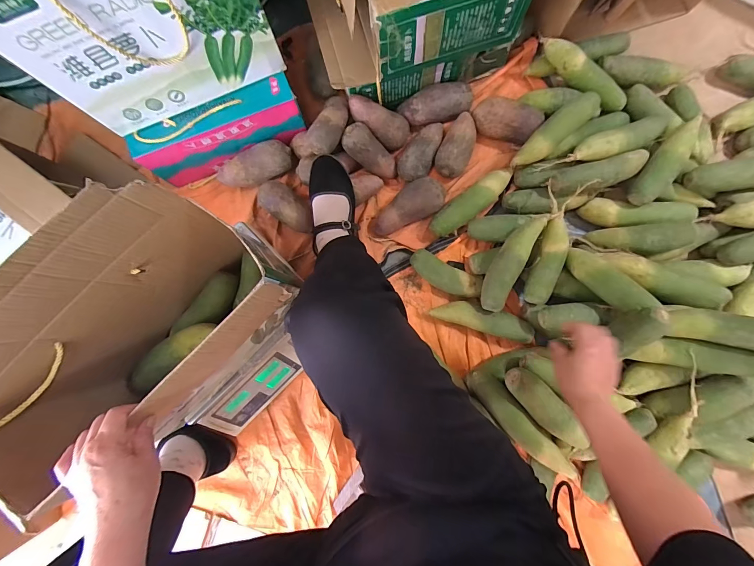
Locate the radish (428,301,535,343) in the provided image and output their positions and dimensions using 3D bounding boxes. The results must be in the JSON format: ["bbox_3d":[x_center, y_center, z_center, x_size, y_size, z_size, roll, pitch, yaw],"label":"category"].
[{"bbox_3d":[0.221,0.075,0.673,0.205,0.044,0.052,16,86,3],"label":"radish"}]

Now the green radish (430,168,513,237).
[{"bbox_3d":[0.208,-0.178,0.685,0.212,0.052,0.056,-38,85,-1],"label":"green radish"}]

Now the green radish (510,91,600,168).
[{"bbox_3d":[0.370,-0.315,0.659,0.225,0.049,0.058,-40,85,-1],"label":"green radish"}]

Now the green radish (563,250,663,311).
[{"bbox_3d":[0.419,-0.008,0.585,0.050,0.043,0.169,-35,50,-1],"label":"green radish"}]

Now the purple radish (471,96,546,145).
[{"bbox_3d":[0.281,-0.356,0.693,0.144,0.058,0.073,19,86,4],"label":"purple radish"}]

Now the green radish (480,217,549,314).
[{"bbox_3d":[0.264,-0.043,0.637,0.057,0.070,0.201,28,87,4],"label":"green radish"}]

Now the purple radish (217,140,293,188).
[{"bbox_3d":[-0.267,-0.256,0.703,0.161,0.062,0.063,-26,85,0],"label":"purple radish"}]

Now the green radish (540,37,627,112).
[{"bbox_3d":[0.448,-0.452,0.697,0.230,0.044,0.045,31,87,-10],"label":"green radish"}]

